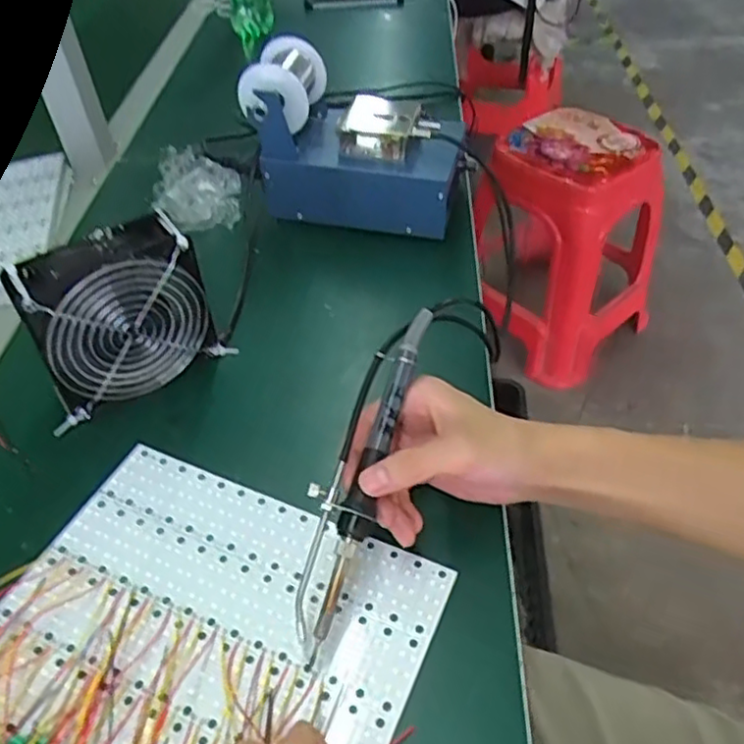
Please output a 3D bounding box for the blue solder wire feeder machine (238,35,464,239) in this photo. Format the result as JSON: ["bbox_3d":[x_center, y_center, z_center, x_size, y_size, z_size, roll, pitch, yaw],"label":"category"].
[{"bbox_3d":[-0.014,-0.213,0.644,0.195,0.143,0.103,11,46,13],"label":"blue solder wire feeder machine"}]

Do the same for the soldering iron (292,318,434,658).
[{"bbox_3d":[-0.004,0.059,0.400,0.040,0.030,0.209,13,70,15],"label":"soldering iron"}]

